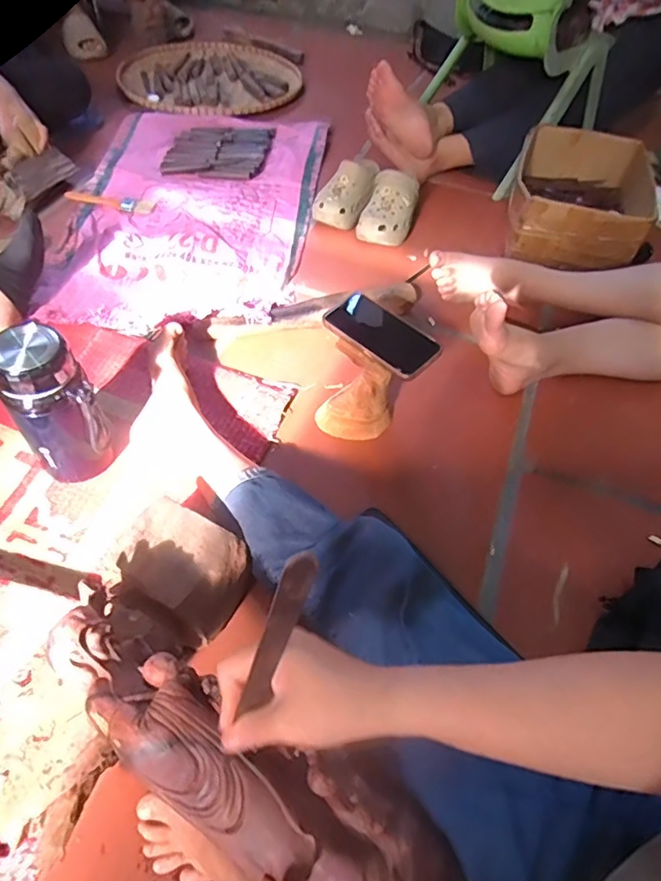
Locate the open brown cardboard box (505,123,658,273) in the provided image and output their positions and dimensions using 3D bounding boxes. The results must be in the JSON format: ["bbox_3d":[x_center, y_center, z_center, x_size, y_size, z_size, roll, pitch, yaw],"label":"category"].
[{"bbox_3d":[0.506,-0.477,1.110,0.274,0.151,0.308,18,55,7],"label":"open brown cardboard box"}]

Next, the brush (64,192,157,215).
[{"bbox_3d":[-0.460,-0.505,1.147,0.190,0.008,0.049,13,56,5],"label":"brush"}]

